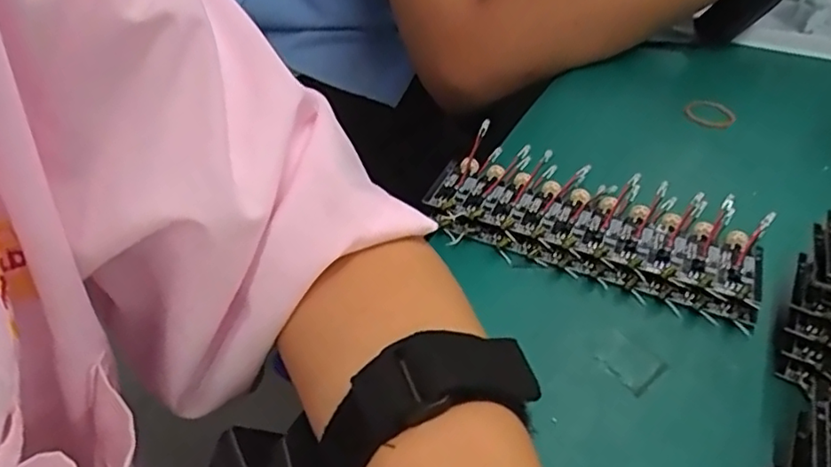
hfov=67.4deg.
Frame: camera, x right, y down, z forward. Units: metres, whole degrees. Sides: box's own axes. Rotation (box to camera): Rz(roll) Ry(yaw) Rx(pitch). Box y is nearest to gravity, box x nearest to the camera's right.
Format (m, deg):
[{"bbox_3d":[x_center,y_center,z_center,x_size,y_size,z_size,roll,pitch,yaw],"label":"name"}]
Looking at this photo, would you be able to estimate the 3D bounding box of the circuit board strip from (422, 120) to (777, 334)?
[{"bbox_3d":[0.090,-0.007,0.322,0.162,0.029,0.075,18,42,15],"label":"circuit board strip"}]

